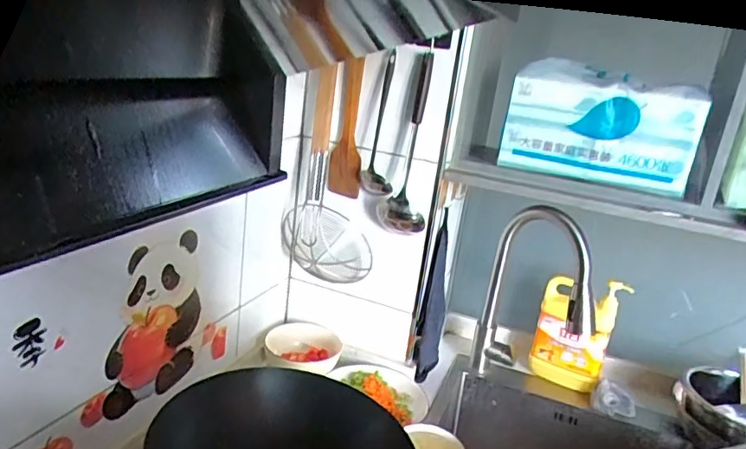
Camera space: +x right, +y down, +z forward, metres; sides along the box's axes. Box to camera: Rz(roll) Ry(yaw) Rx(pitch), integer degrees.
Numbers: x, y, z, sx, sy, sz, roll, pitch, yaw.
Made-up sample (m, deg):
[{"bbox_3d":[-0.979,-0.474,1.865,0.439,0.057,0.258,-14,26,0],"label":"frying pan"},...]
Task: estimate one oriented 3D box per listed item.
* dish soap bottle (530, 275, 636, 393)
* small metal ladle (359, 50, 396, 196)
[{"bbox_3d":[0.448,0.233,1.217,0.163,0.228,0.083,12,17,14],"label":"dish soap bottle"},{"bbox_3d":[0.018,-0.183,1.027,0.060,0.257,0.054,6,17,-3],"label":"small metal ladle"}]

